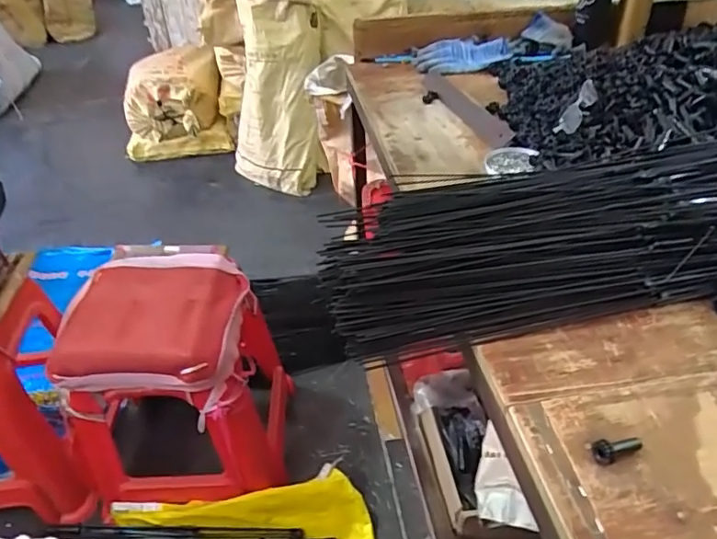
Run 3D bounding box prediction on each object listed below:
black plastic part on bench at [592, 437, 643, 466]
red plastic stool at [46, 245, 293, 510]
[{"bbox_3d":[0.202,0.137,0.424,0.042,0.017,0.014,-14,40,-14],"label":"black plastic part on bench"},{"bbox_3d":[-0.359,0.220,1.120,0.356,0.429,0.324,-4,39,-1],"label":"red plastic stool"}]

